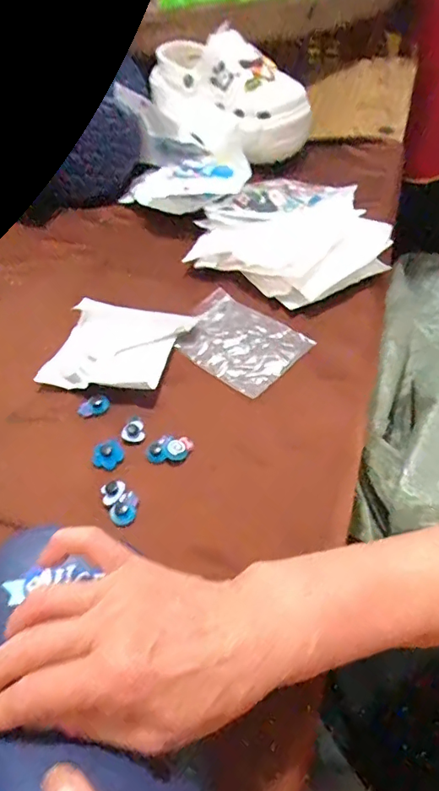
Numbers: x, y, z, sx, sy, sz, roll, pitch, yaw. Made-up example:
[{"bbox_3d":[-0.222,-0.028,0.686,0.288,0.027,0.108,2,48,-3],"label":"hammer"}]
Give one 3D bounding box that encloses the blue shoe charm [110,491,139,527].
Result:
[{"bbox_3d":[-0.071,0.086,0.386,0.017,0.007,0.026,25,58,21],"label":"blue shoe charm"}]

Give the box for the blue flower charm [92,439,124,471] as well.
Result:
[{"bbox_3d":[-0.090,0.048,0.412,0.024,0.008,0.022,-2,53,3],"label":"blue flower charm"}]

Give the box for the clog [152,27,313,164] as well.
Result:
[{"bbox_3d":[0.004,-0.394,0.660,0.099,0.102,0.219,-37,59,-22],"label":"clog"}]

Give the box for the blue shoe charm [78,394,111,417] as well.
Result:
[{"bbox_3d":[-0.110,0.009,0.446,0.028,0.005,0.019,-9,53,-3],"label":"blue shoe charm"}]

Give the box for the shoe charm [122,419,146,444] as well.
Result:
[{"bbox_3d":[-0.072,0.030,0.423,0.018,0.005,0.018,-13,53,-6],"label":"shoe charm"}]

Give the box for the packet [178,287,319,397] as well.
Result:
[{"bbox_3d":[0.014,-0.053,0.473,0.119,0.006,0.082,36,63,27],"label":"packet"}]

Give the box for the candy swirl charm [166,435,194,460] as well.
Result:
[{"bbox_3d":[-0.032,0.042,0.413,0.023,0.007,0.018,-39,60,-23],"label":"candy swirl charm"}]

